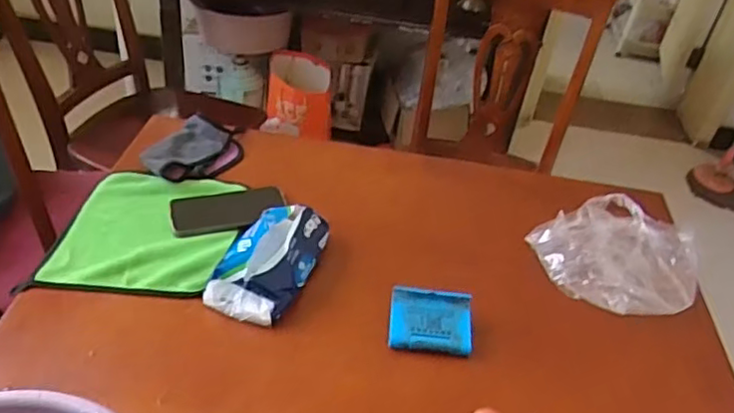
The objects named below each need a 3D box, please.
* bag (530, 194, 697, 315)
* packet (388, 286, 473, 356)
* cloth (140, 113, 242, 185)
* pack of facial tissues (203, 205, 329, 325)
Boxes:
[{"bbox_3d":[0.367,0.059,0.889,0.247,0.042,0.193,-24,49,-32],"label":"bag"},{"bbox_3d":[0.078,0.139,0.770,0.097,0.037,0.070,8,39,0],"label":"packet"},{"bbox_3d":[-0.267,-0.088,0.987,0.099,0.044,0.170,28,44,23],"label":"cloth"},{"bbox_3d":[-0.121,0.062,0.801,0.097,0.052,0.170,17,40,11],"label":"pack of facial tissues"}]

